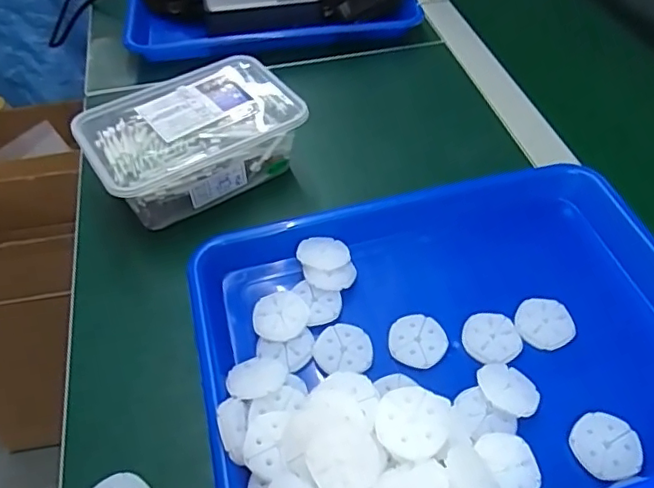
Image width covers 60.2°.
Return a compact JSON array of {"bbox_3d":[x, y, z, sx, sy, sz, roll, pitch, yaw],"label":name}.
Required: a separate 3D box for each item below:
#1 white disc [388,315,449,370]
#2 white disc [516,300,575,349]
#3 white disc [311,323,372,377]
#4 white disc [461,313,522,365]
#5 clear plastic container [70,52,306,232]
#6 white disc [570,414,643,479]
[{"bbox_3d":[0.060,0.065,0.379,0.037,0.005,0.037,0,49,0],"label":"white disc"},{"bbox_3d":[0.150,0.054,0.390,0.037,0.007,0.036,0,49,0],"label":"white disc"},{"bbox_3d":[0.010,0.070,0.377,0.038,0.006,0.033,-7,50,-5],"label":"white disc"},{"bbox_3d":[0.111,0.062,0.378,0.038,0.004,0.037,0,49,0],"label":"white disc"},{"bbox_3d":[-0.114,-0.083,0.493,0.170,0.080,0.113,-28,54,-21],"label":"clear plastic container"},{"bbox_3d":[0.165,0.119,0.331,0.037,0.007,0.037,0,49,0],"label":"white disc"}]

